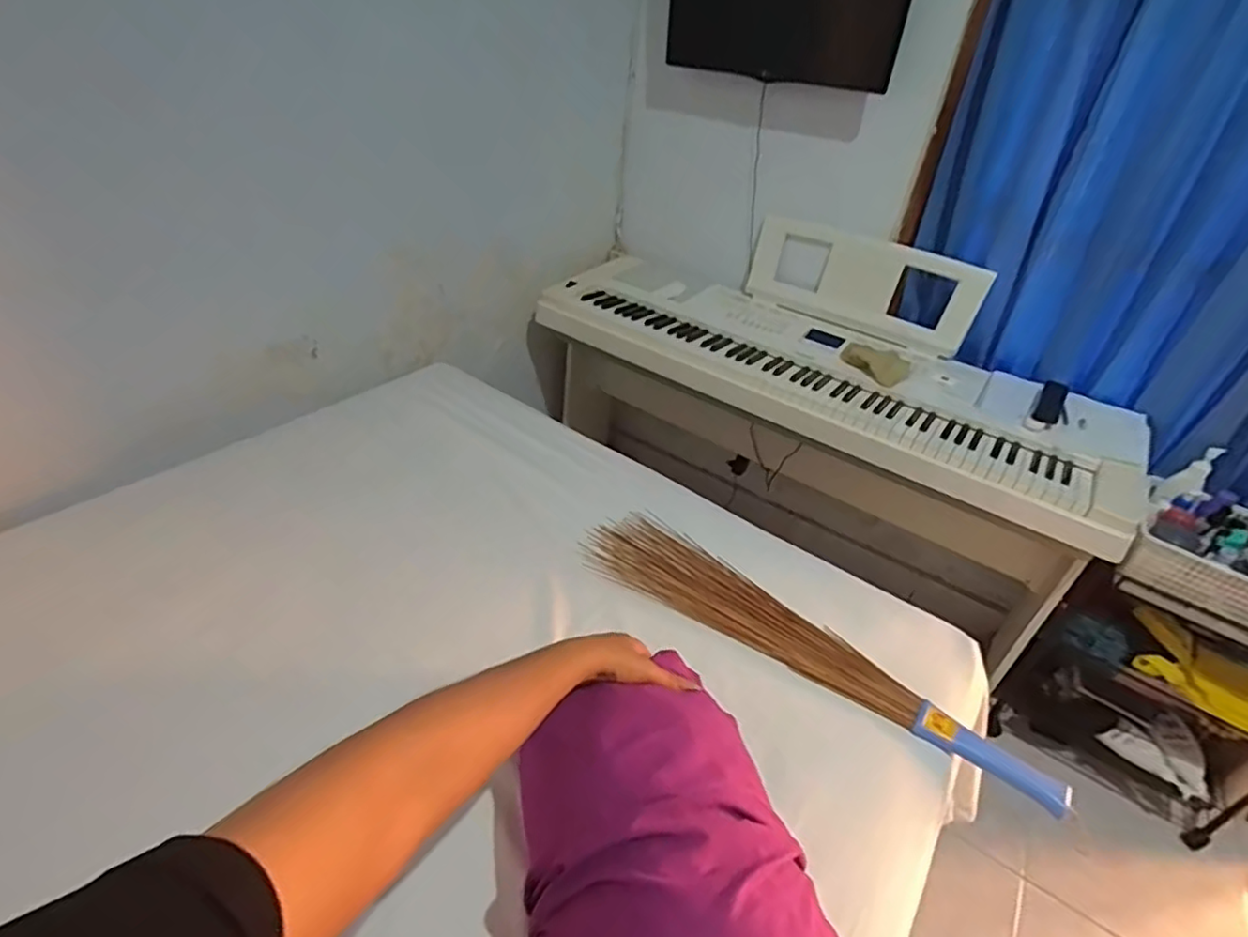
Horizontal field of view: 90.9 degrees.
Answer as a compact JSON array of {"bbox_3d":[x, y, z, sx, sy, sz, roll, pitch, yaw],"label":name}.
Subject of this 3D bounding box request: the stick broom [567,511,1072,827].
[{"bbox_3d":[0.236,0.225,0.833,0.646,0.029,0.130,26,40,24],"label":"stick broom"}]

